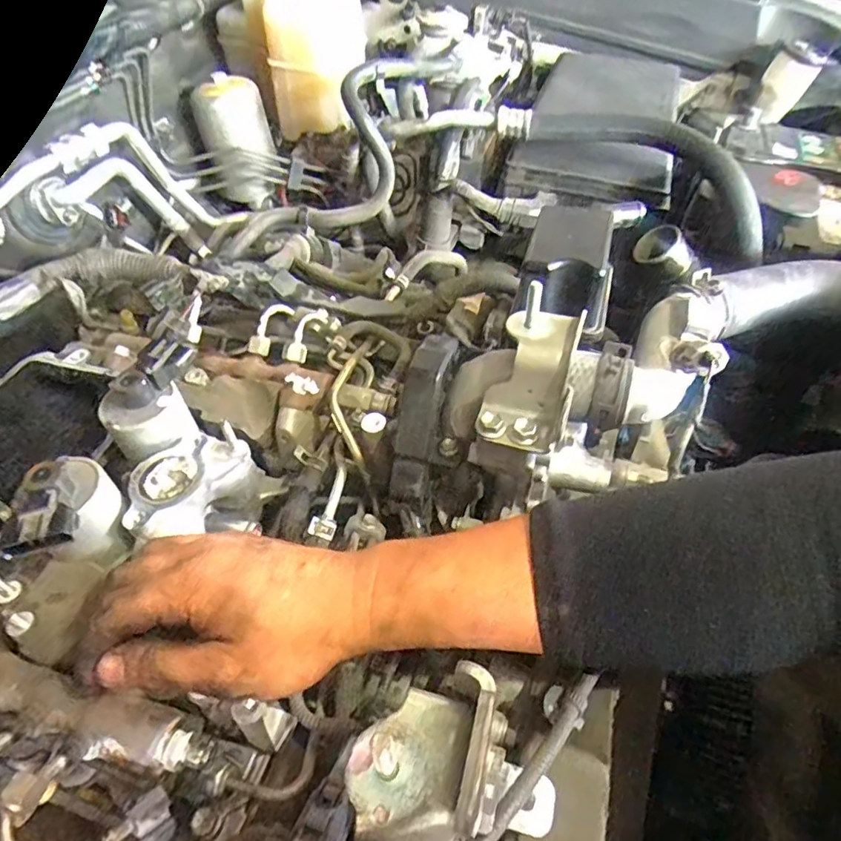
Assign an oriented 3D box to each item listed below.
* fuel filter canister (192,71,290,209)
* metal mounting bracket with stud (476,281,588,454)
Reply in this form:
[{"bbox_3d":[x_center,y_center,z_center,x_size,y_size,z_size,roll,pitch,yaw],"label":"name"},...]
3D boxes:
[{"bbox_3d":[-0.209,-0.321,0.678,0.085,0.135,0.075,-22,52,-18],"label":"fuel filter canister"},{"bbox_3d":[0.073,-0.030,0.367,0.052,0.031,0.097,16,91,15],"label":"metal mounting bracket with stud"}]

